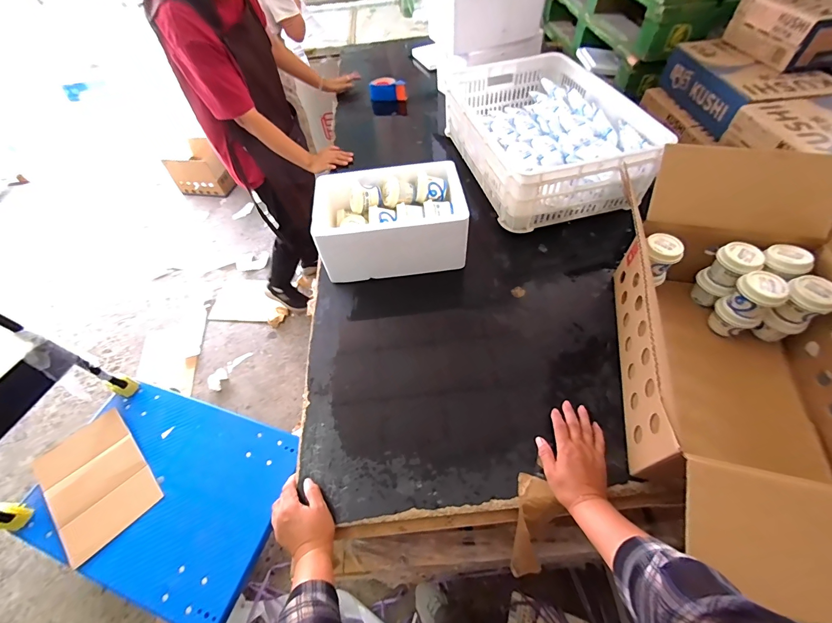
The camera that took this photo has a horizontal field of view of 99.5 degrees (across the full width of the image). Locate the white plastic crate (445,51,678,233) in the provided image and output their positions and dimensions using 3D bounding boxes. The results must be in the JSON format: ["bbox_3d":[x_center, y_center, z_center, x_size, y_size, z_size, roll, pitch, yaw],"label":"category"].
[{"bbox_3d":[0.354,-0.521,1.035,0.404,0.174,0.596,-12,54,-5],"label":"white plastic crate"}]

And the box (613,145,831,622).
[{"bbox_3d":[0.552,0.028,0.546,0.340,0.289,0.728,12,56,13],"label":"box"}]

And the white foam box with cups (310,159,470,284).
[{"bbox_3d":[-0.060,-0.223,0.859,0.334,0.159,0.223,-8,54,-2],"label":"white foam box with cups"}]

